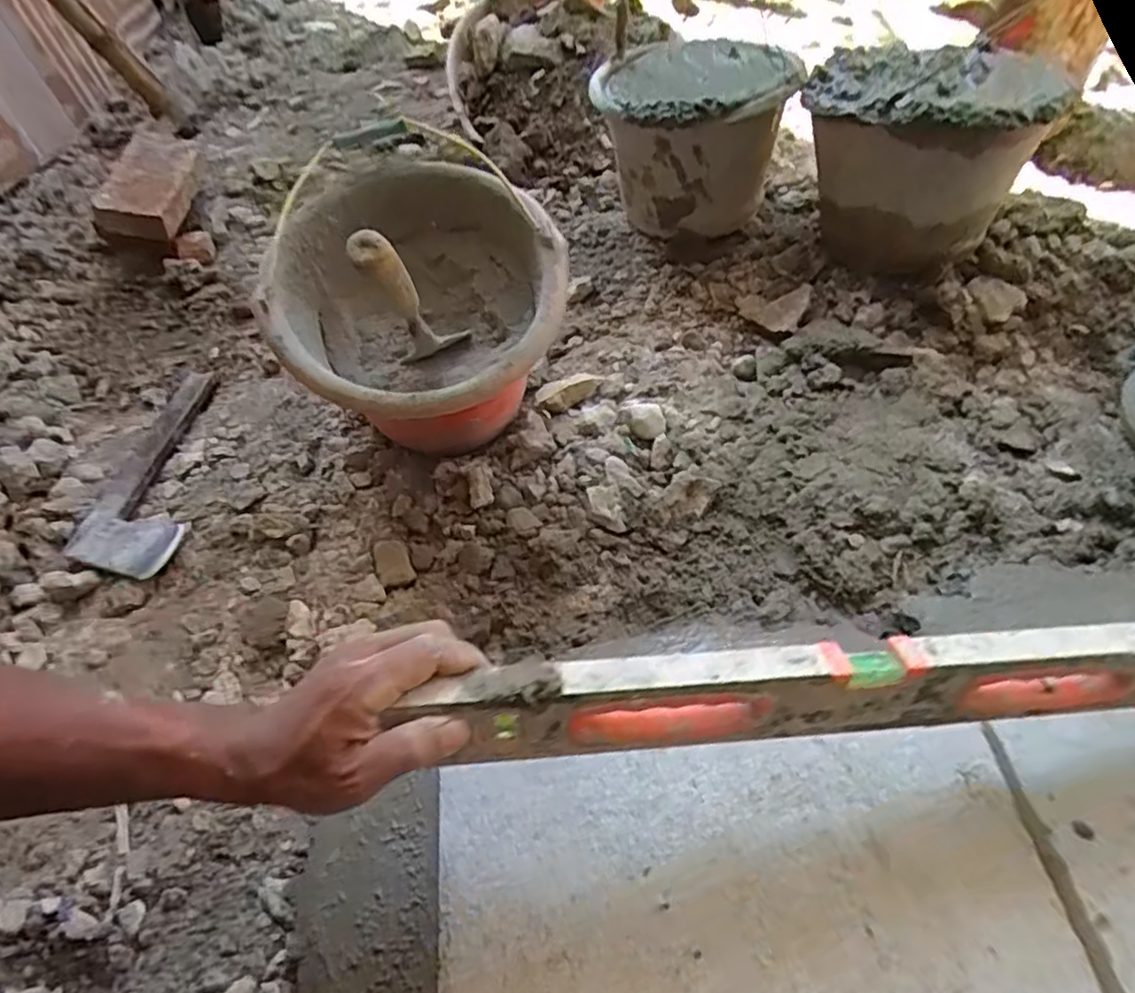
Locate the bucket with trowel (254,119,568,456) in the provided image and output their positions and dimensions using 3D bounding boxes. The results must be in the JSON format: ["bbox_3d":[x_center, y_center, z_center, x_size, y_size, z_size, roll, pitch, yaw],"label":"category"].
[{"bbox_3d":[-0.136,-0.167,0.663,0.262,0.280,0.269,-2,51,3],"label":"bucket with trowel"}]

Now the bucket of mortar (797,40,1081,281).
[{"bbox_3d":[0.436,-0.422,0.851,0.263,0.221,0.234,30,59,25],"label":"bucket of mortar"}]

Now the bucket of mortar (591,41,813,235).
[{"bbox_3d":[0.173,-0.506,0.960,0.257,0.208,0.251,-2,51,3],"label":"bucket of mortar"}]

